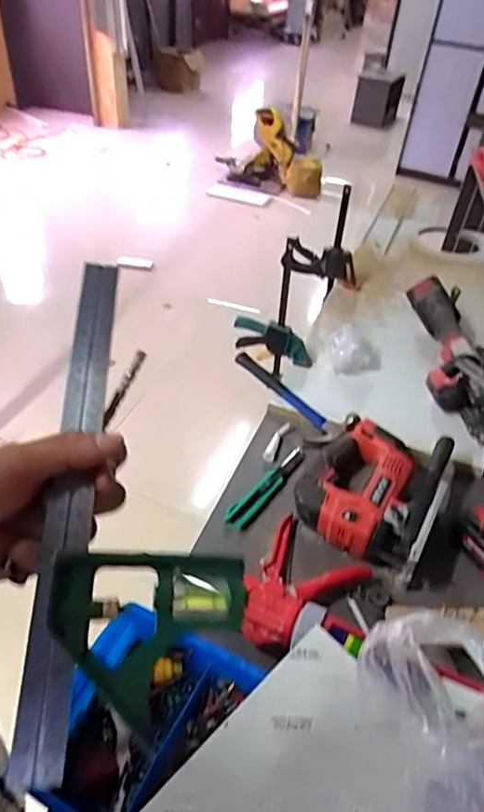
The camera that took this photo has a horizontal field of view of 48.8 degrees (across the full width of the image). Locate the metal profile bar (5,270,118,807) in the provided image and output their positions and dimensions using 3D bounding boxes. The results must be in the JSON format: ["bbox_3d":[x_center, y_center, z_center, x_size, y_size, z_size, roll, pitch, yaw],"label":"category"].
[{"bbox_3d":[-0.097,0.040,0.309,0.023,0.014,0.300,2,64,-3],"label":"metal profile bar"}]

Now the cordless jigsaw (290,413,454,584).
[{"bbox_3d":[0.205,0.127,0.852,0.205,0.067,0.234,22,45,18],"label":"cordless jigsaw"}]

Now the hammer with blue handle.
[{"bbox_3d":[0.084,-0.010,1.014,0.283,0.047,0.091,35,50,29],"label":"hammer with blue handle"}]

